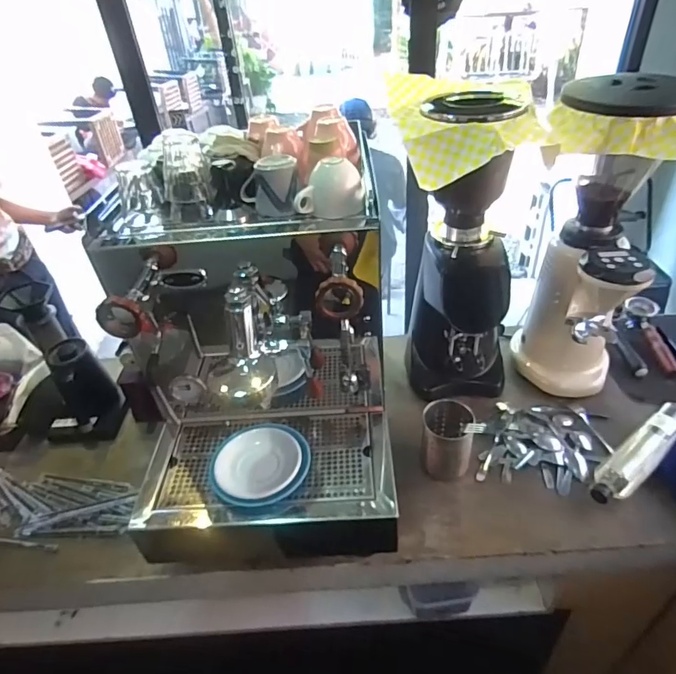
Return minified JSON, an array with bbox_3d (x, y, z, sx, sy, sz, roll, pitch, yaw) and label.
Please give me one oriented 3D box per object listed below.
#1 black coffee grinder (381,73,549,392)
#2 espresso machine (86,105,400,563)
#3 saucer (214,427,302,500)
[{"bbox_3d":[0.234,-0.173,0.954,0.240,0.571,0.262,-2,38,4],"label":"black coffee grinder"},{"bbox_3d":[-0.131,0.014,0.787,0.393,0.562,0.492,-4,38,2],"label":"espresso machine"},{"bbox_3d":[-0.125,0.197,0.743,0.131,0.017,0.117,1,39,9],"label":"saucer"}]

